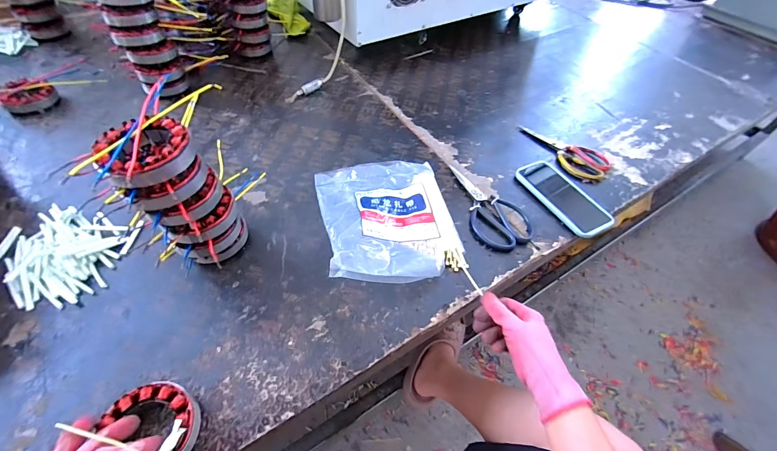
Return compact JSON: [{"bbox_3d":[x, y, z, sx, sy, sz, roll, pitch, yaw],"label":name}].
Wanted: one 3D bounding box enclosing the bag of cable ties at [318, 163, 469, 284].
[{"bbox_3d":[-0.001,-0.028,0.510,0.193,0.066,0.249,-7,53,-11],"label":"bag of cable ties"}]

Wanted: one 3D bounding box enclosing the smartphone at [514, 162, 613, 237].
[{"bbox_3d":[0.306,-0.051,0.586,0.081,0.019,0.173,-20,57,-17],"label":"smartphone"}]

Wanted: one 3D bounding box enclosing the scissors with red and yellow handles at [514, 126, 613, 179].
[{"bbox_3d":[0.346,-0.151,0.678,0.186,0.011,0.090,33,56,19],"label":"scissors with red and yellow handles"}]

